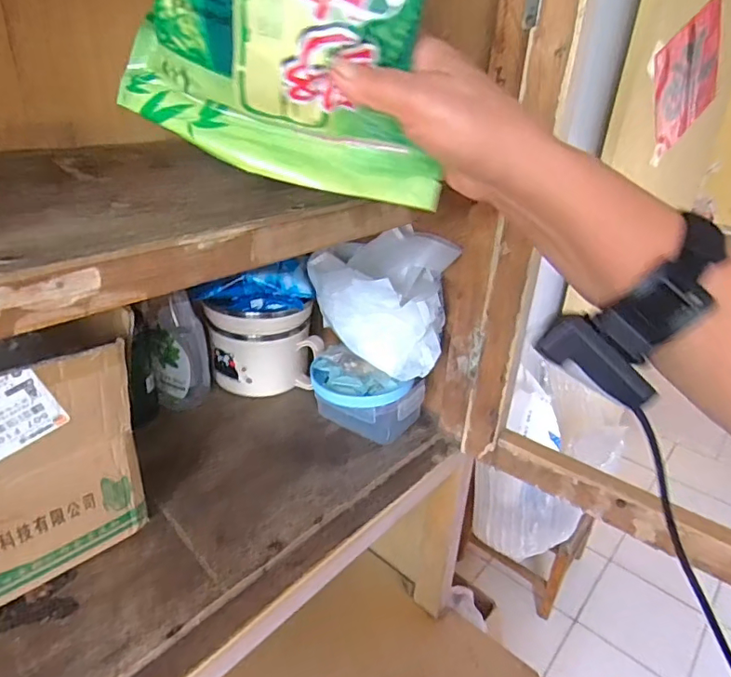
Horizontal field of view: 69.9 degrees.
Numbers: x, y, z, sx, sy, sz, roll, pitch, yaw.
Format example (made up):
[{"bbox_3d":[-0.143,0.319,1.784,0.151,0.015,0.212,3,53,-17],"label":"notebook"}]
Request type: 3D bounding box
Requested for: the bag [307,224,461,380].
[{"bbox_3d":[0.016,-0.051,0.601,0.154,0.130,0.145,4,27,1],"label":"bag"}]

